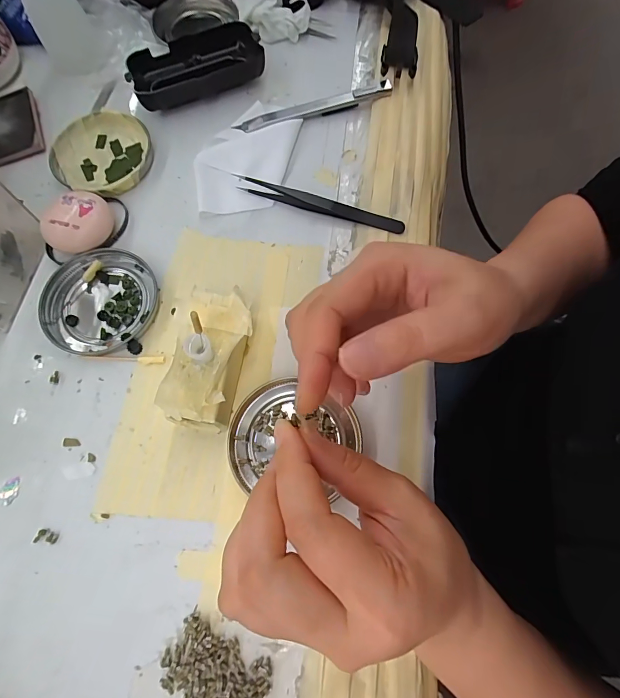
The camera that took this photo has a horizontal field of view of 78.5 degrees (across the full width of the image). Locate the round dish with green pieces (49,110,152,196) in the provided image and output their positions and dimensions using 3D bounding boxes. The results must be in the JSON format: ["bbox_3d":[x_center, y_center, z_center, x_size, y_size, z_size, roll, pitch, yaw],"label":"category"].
[{"bbox_3d":[-0.168,-0.158,0.306,0.081,0.010,0.076,0,73,1],"label":"round dish with green pieces"}]

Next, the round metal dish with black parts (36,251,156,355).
[{"bbox_3d":[-0.148,-0.034,0.267,0.075,0.009,0.075,-1,71,2],"label":"round metal dish with black parts"}]

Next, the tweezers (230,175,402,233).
[{"bbox_3d":[0.007,-0.109,0.284,0.129,0.016,0.010,15,74,6],"label":"tweezers"}]

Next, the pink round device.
[{"bbox_3d":[-0.167,-0.091,0.277,0.039,0.023,0.048,43,78,13],"label":"pink round device"}]

